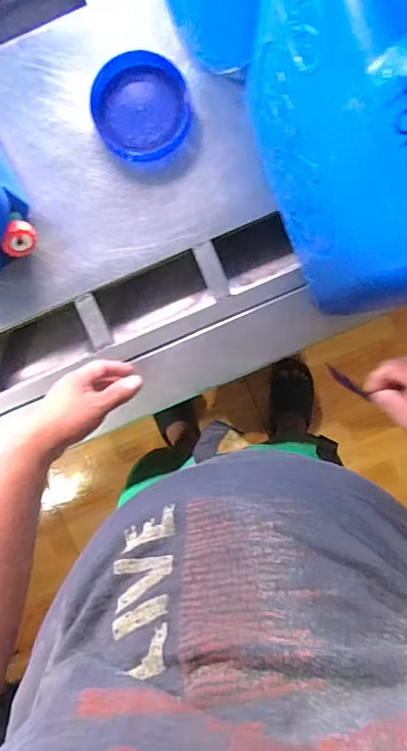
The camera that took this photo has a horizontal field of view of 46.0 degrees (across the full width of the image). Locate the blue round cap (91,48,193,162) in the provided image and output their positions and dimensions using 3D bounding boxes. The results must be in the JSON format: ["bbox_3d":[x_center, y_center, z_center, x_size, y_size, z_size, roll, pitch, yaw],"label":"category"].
[{"bbox_3d":[-0.080,-0.347,0.617,0.121,0.017,0.124,0,95,2],"label":"blue round cap"}]

